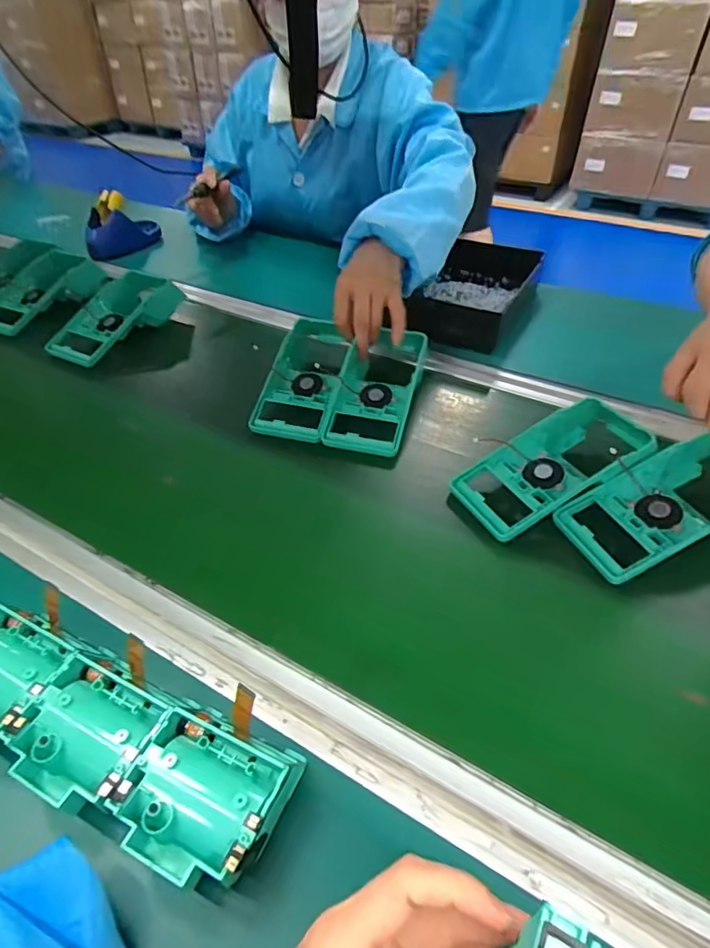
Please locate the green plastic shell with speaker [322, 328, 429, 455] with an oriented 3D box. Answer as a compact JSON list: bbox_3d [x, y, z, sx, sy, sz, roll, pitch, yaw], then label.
[{"bbox_3d":[0.024,-0.091,0.573,0.084,0.025,0.162,10,60,13],"label":"green plastic shell with speaker"}]

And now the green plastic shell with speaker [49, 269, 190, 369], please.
[{"bbox_3d":[-0.325,-0.213,0.711,0.084,0.050,0.185,19,45,21],"label":"green plastic shell with speaker"}]

